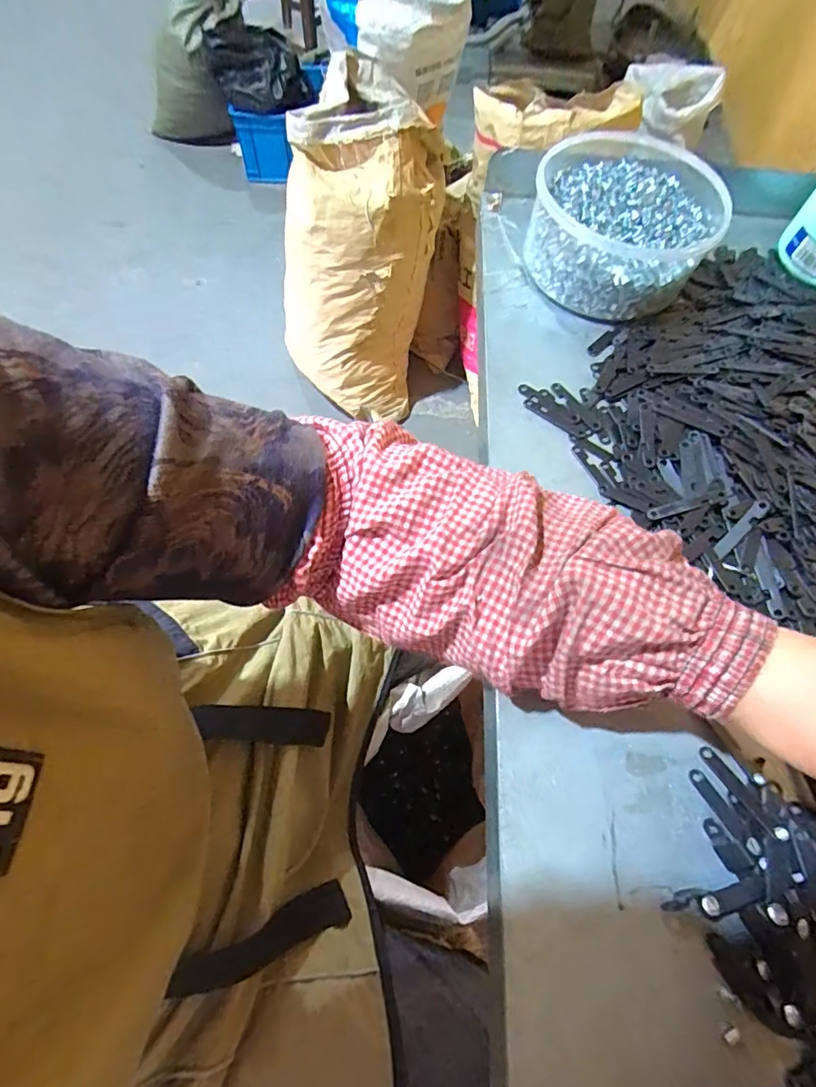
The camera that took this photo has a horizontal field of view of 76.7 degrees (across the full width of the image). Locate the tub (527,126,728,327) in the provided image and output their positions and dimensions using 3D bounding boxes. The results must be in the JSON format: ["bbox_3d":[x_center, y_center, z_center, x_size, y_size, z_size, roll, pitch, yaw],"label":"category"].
[{"bbox_3d":[0.179,-0.269,0.435,0.146,0.062,0.157,14,64,5],"label":"tub"}]

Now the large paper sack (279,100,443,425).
[{"bbox_3d":[-0.122,-0.639,1.185,0.372,0.568,0.395,1,65,-2],"label":"large paper sack"}]

